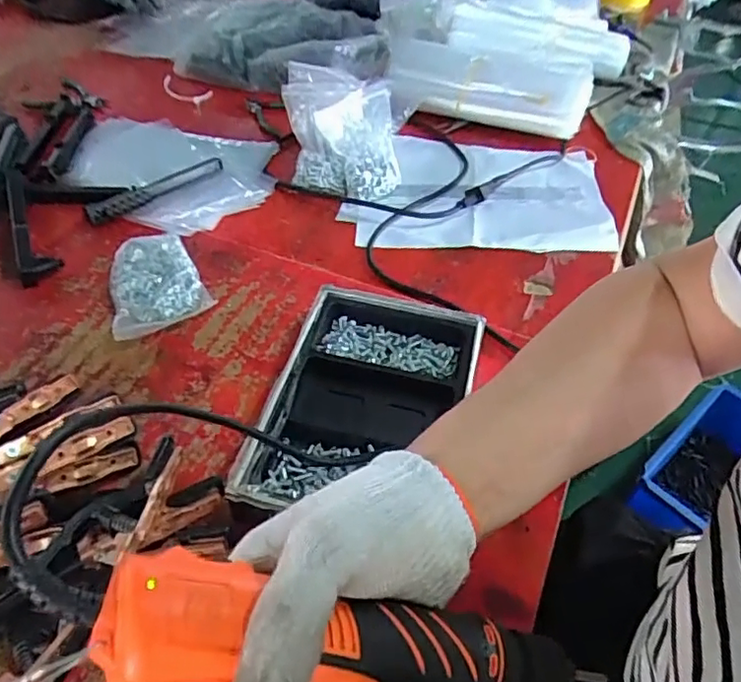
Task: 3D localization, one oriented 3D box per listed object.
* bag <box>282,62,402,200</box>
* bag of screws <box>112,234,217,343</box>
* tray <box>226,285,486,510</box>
[{"bbox_3d":[-0.035,-0.253,0.733,0.126,0.106,0.146,-9,49,-9],"label":"bag"},{"bbox_3d":[-0.220,-0.058,0.593,0.096,0.029,0.114,-26,53,-22],"label":"bag of screws"},{"bbox_3d":[-0.001,0.057,0.495,0.154,0.044,0.227,12,49,10],"label":"tray"}]

